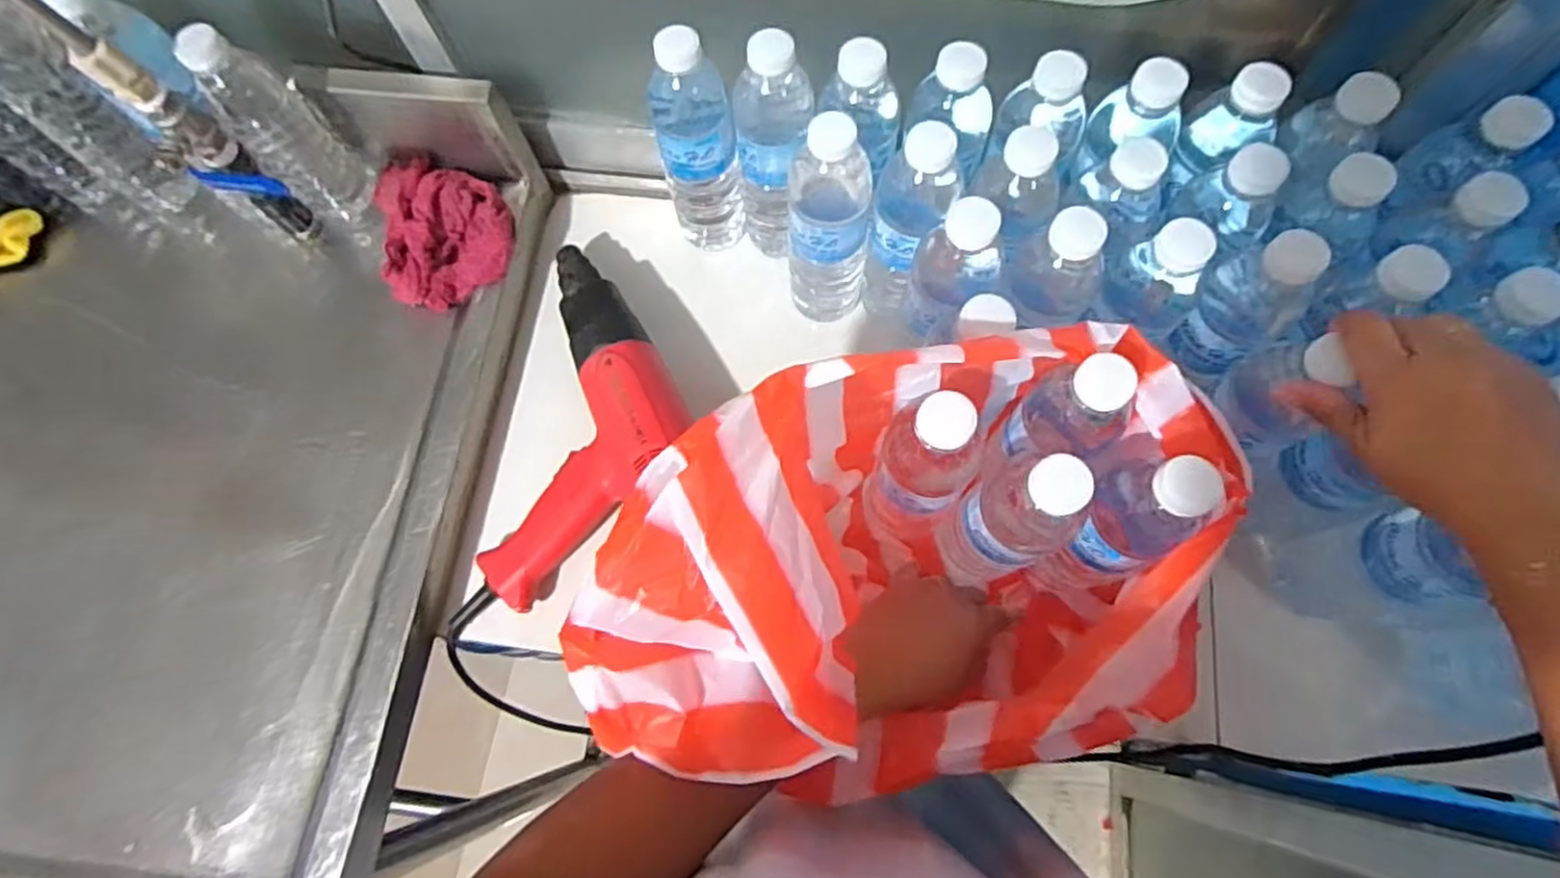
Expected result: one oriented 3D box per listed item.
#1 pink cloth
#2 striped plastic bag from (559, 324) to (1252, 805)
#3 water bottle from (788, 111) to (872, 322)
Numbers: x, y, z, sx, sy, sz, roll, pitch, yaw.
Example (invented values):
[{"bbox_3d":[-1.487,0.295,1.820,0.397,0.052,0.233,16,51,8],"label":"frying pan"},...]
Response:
[{"bbox_3d":[-0.286,-0.180,0.618,0.107,0.044,0.130,-19,72,-4],"label":"pink cloth"},{"bbox_3d":[0.067,0.078,0.439,0.322,0.240,0.228,1,71,2],"label":"striped plastic bag"},{"bbox_3d":[0.036,-0.161,0.550,0.064,0.204,0.067,4,72,4],"label":"water bottle"}]

